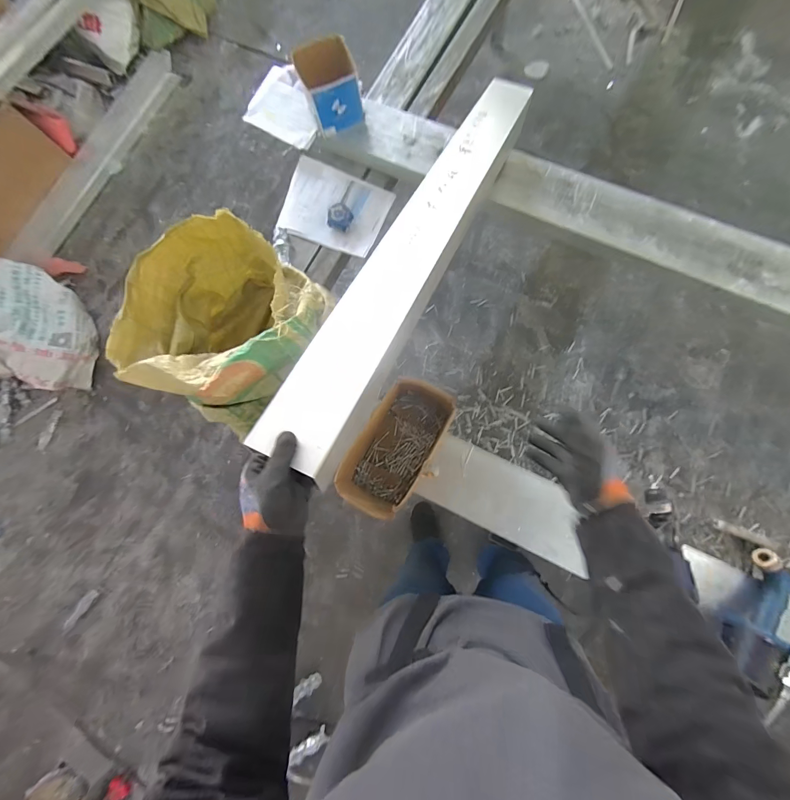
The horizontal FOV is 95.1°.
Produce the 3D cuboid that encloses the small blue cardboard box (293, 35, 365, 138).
[{"bbox_3d":[-0.159,-0.789,0.909,0.128,0.120,0.128,-19,79,2],"label":"small blue cardboard box"}]

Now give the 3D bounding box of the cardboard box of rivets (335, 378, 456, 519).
[{"bbox_3d":[0.013,0.099,0.733,0.140,0.148,0.251,25,84,9],"label":"cardboard box of rivets"}]

